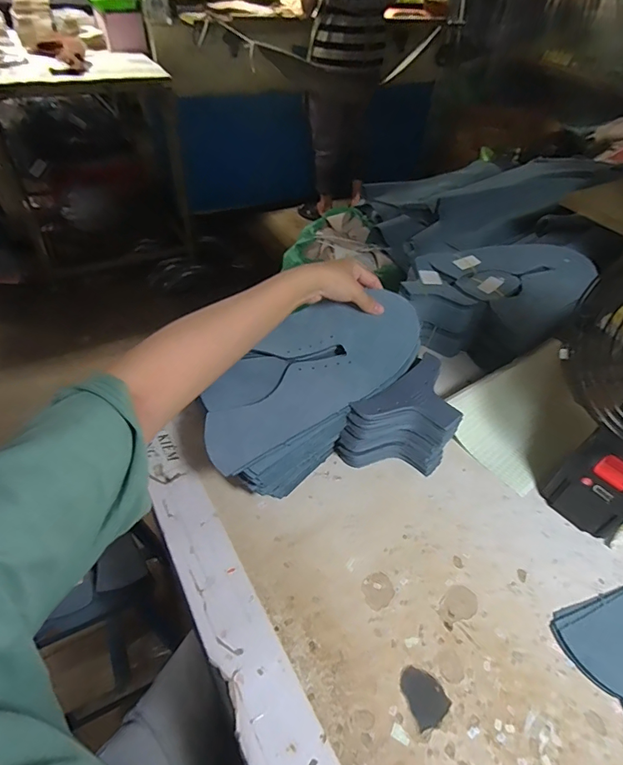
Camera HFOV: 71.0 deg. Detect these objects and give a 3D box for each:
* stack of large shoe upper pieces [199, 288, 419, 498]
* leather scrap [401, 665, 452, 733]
[{"bbox_3d":[-0.005,0.007,0.522,0.151,0.085,0.286,33,60,24],"label":"stack of large shoe upper pieces"},{"bbox_3d":[0.094,0.261,0.366,0.032,0.004,0.041,-19,51,-22],"label":"leather scrap"}]

